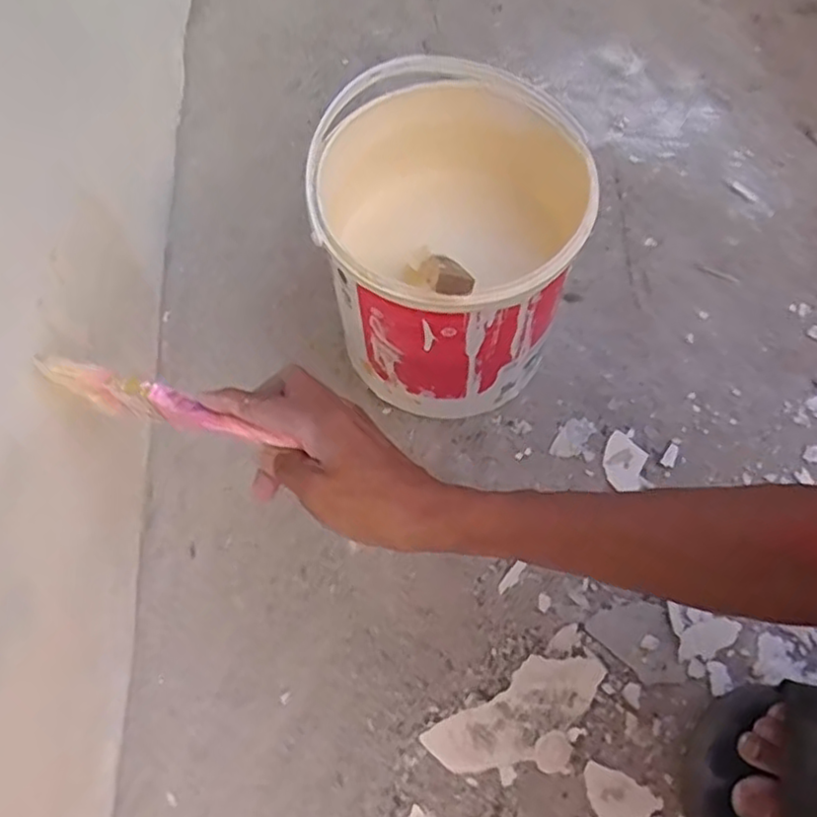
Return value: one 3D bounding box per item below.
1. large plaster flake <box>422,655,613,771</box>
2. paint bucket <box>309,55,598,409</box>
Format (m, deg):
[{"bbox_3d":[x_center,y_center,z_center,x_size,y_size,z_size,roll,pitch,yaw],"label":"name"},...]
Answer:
[{"bbox_3d":[0.078,0.213,0.491,0.128,0.005,0.050,-32,69,-12],"label":"large plaster flake"},{"bbox_3d":[0.029,-0.111,0.527,0.179,0.208,0.178,-2,68,6],"label":"paint bucket"}]

